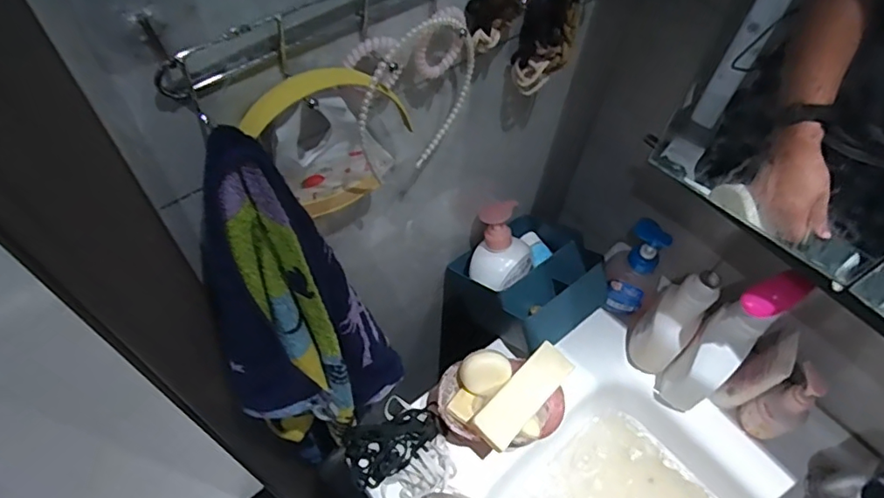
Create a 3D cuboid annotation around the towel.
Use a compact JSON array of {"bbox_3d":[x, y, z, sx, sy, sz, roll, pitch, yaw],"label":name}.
[{"bbox_3d":[-0.114,0.080,0.496,0.159,0.429,0.088,-13,58,-12],"label":"towel"}]

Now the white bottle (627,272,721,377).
[{"bbox_3d":[0.290,0.097,0.688,0.063,0.184,0.056,38,62,20],"label":"white bottle"}]

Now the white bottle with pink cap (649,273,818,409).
[{"bbox_3d":[0.327,0.113,0.631,0.056,0.255,0.074,37,62,20],"label":"white bottle with pink cap"}]

